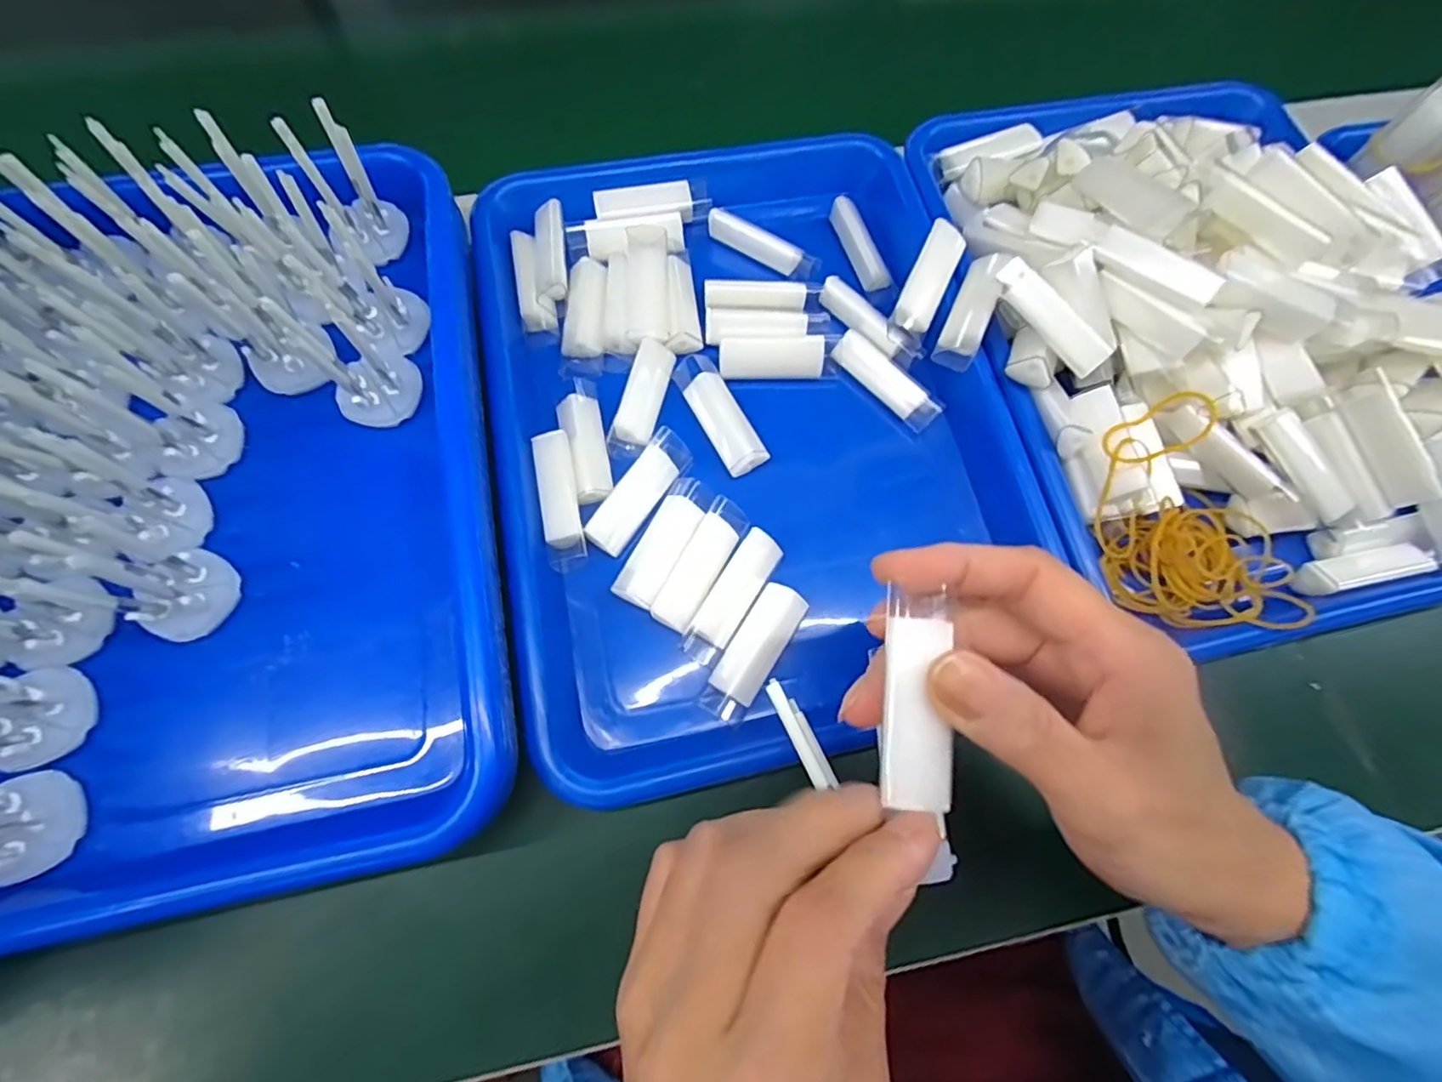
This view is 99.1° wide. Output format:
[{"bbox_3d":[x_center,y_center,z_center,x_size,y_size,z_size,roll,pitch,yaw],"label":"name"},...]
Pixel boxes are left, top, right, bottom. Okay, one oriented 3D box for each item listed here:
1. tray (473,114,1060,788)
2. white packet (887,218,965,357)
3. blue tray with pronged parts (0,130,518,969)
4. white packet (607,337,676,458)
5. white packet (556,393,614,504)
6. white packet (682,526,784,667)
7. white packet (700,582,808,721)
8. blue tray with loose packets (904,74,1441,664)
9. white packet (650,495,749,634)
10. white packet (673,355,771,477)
[{"bbox_3d":[0.014,-0.066,0.313,0.247,0.037,0.323,-11,72,-6],"label":"tray"},{"bbox_3d":[0.107,-0.133,0.317,0.021,0.019,0.065,24,89,5],"label":"white packet"},{"bbox_3d":[-0.232,-0.023,0.257,0.256,0.076,0.334,-12,72,-7],"label":"blue tray with pronged parts"},{"bbox_3d":[-0.041,-0.074,0.319,0.019,0.013,0.063,14,71,2],"label":"white packet"},{"bbox_3d":[-0.068,-0.046,0.307,0.020,0.012,0.058,-12,72,-6],"label":"white packet"},{"bbox_3d":[0.006,0.026,0.285,0.019,0.011,0.065,31,73,8],"label":"white packet"},{"bbox_3d":[0.015,0.050,0.278,0.022,0.010,0.064,30,73,8],"label":"white packet"},{"bbox_3d":[0.252,-0.118,0.313,0.257,0.069,0.334,-18,73,-8],"label":"blue tray with loose packets"},{"bbox_3d":[-0.009,0.010,0.289,0.019,0.011,0.066,30,72,7],"label":"white packet"},{"bbox_3d":[0.000,-0.067,0.317,0.023,0.006,0.069,-27,77,-9],"label":"white packet"}]

